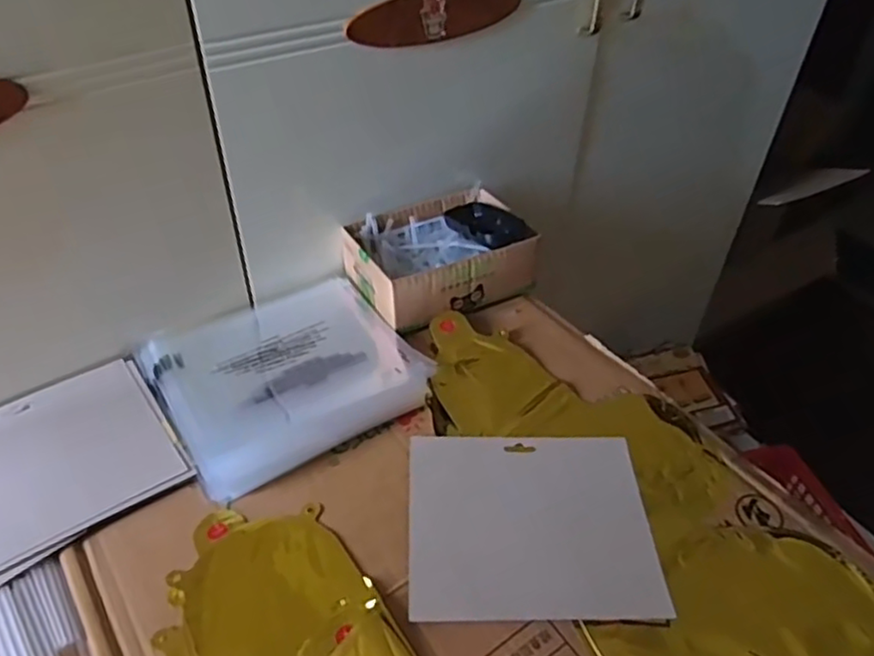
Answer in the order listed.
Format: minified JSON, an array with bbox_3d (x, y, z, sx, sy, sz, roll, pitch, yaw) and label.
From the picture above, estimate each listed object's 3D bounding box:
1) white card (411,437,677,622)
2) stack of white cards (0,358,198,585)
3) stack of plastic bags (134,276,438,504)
[{"bbox_3d":[0.076,0.156,0.545,0.190,0.011,0.158,1,45,-3],"label":"white card"},{"bbox_3d":[-0.331,0.118,0.570,0.203,0.014,0.168,-31,53,-30],"label":"stack of white cards"},{"bbox_3d":[-0.145,0.033,0.649,0.228,0.023,0.217,-24,50,-25],"label":"stack of plastic bags"}]

